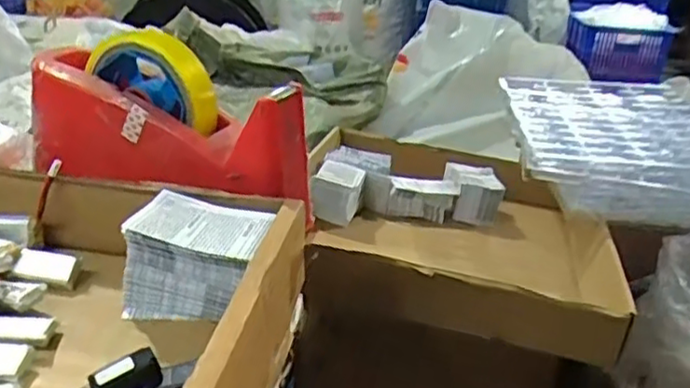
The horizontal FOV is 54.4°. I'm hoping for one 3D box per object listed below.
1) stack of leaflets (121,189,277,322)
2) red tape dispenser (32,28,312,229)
[{"bbox_3d":[-0.081,0.036,0.381,0.071,0.050,0.054,7,25,5],"label":"stack of leaflets"},{"bbox_3d":[-0.117,-0.048,0.431,0.200,0.097,0.067,13,26,18],"label":"red tape dispenser"}]

